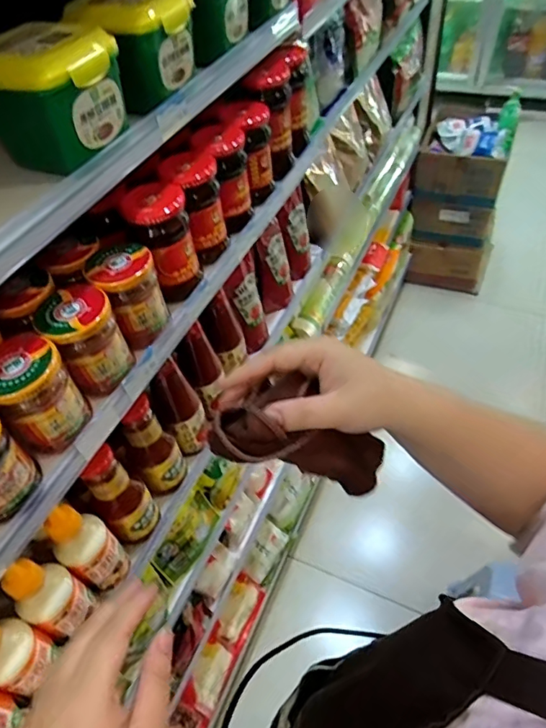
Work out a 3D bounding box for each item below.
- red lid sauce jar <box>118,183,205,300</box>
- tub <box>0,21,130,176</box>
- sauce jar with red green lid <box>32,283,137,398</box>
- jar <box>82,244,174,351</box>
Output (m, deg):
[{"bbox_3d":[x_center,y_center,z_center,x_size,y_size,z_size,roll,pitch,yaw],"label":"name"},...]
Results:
[{"bbox_3d":[-0.115,-0.125,0.527,0.064,0.118,0.063,-16,50,-8],"label":"red lid sauce jar"},{"bbox_3d":[-0.173,-0.211,0.386,0.089,0.082,0.085,11,52,15],"label":"tub"},{"bbox_3d":[-0.171,-0.022,0.456,0.061,0.083,0.061,-3,50,3],"label":"sauce jar with red green lid"},{"bbox_3d":[-0.143,-0.070,0.489,0.061,0.076,0.060,-3,50,3],"label":"jar"}]

